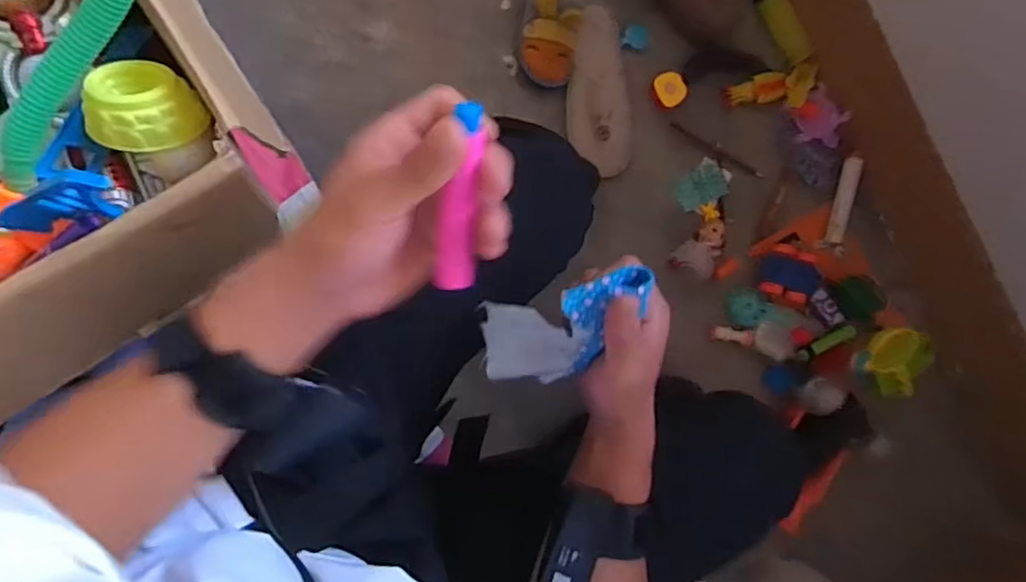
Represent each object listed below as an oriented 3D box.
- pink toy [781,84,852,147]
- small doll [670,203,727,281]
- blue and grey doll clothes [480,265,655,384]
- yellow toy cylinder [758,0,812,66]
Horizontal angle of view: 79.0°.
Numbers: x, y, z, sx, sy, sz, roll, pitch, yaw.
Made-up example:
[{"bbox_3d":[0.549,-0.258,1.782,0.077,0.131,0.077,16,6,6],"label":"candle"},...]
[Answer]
[{"bbox_3d":[0.491,-0.275,1.003,0.071,0.038,0.095,-29,96,-7],"label":"pink toy"},{"bbox_3d":[0.303,-0.076,0.978,0.064,0.036,0.114,30,87,-9],"label":"small doll"},{"bbox_3d":[0.030,0.023,0.412,0.067,0.132,0.030,53,41,-7],"label":"blue and grey doll clothes"},{"bbox_3d":[0.424,-0.410,0.969,0.032,0.037,0.116,-26,96,-8],"label":"yellow toy cylinder"}]

